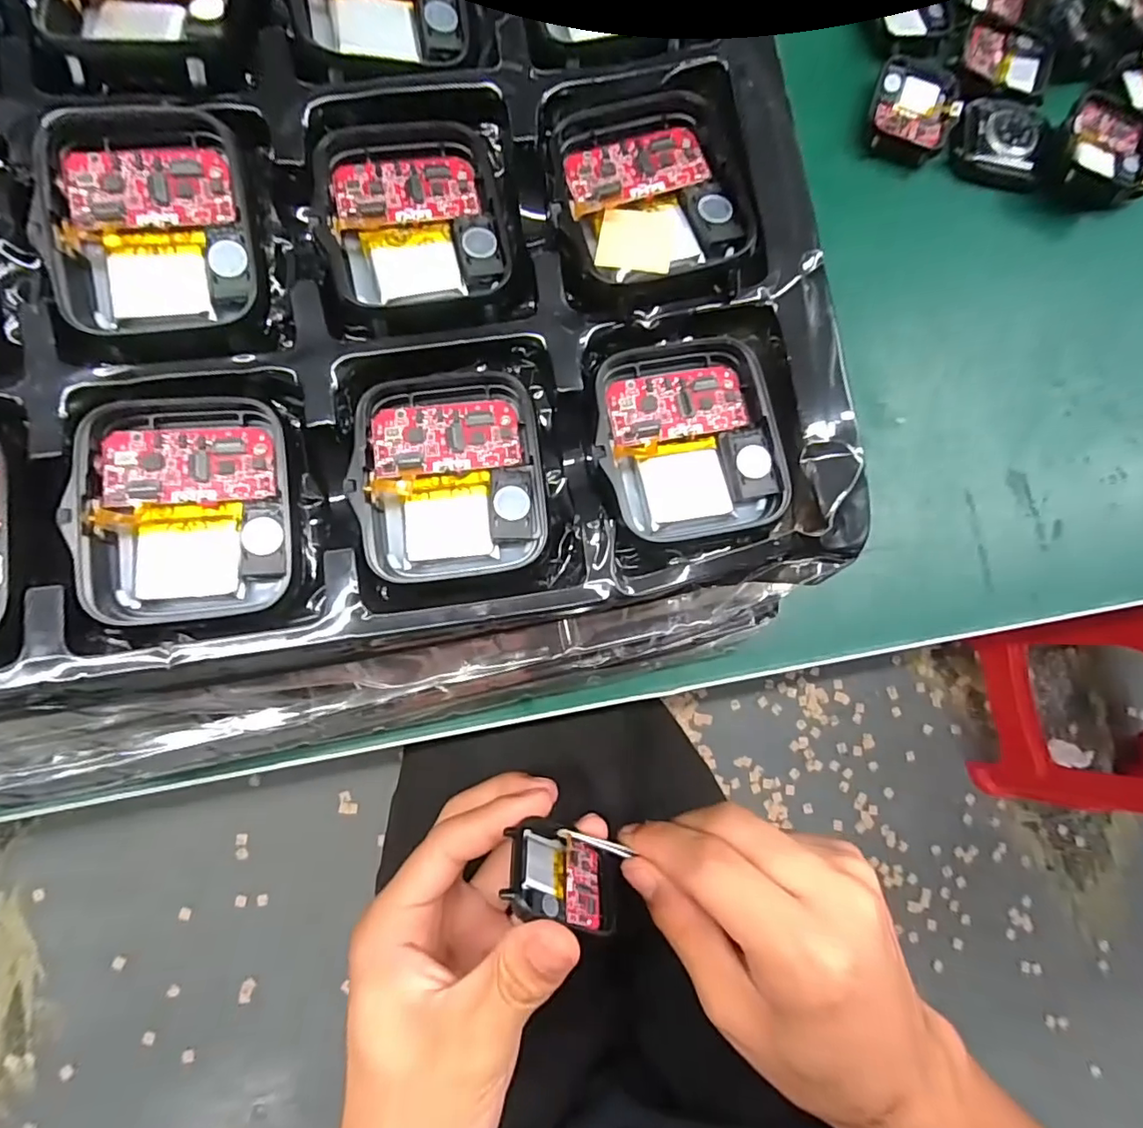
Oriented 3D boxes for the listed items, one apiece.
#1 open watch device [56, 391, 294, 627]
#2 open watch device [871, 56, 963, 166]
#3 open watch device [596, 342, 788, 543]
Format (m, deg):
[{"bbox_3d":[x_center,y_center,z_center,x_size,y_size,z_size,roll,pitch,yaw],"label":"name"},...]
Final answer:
[{"bbox_3d":[-0.074,-0.011,0.107,0.036,0.007,0.043,-6,83,-5],"label":"open watch device"},{"bbox_3d":[0.155,-0.207,0.253,0.038,0.008,0.048,16,80,-2],"label":"open watch device"},{"bbox_3d":[0.024,-0.027,0.119,0.036,0.007,0.043,-12,84,-6],"label":"open watch device"}]

